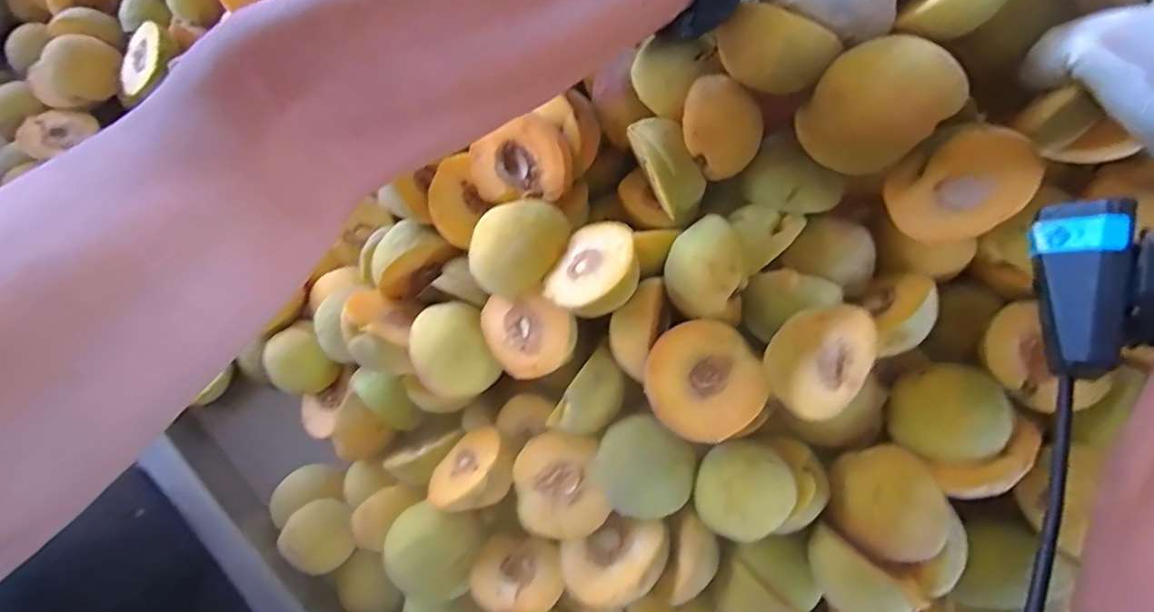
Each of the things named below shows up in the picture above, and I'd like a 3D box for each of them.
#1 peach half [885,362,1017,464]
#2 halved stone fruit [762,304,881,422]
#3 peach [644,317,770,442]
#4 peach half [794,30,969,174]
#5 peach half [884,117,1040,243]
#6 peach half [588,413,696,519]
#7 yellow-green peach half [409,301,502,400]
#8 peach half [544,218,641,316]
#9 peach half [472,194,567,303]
[{"bbox_3d":[0.199,0.060,0.292,0.053,0.028,0.053,-53,52,19],"label":"peach half"},{"bbox_3d":[0.123,0.027,0.278,0.059,0.022,0.057,-46,120,-6],"label":"halved stone fruit"},{"bbox_3d":[0.067,0.042,0.299,0.057,0.033,0.061,0,75,-1],"label":"peach"},{"bbox_3d":[0.140,-0.093,0.259,0.061,0.033,0.052,-37,65,18],"label":"peach half"},{"bbox_3d":[0.190,-0.067,0.278,0.064,0.059,0.031,18,41,-9],"label":"peach half"},{"bbox_3d":[0.038,0.093,0.314,0.055,0.027,0.051,37,77,9],"label":"peach half"},{"bbox_3d":[-0.080,0.030,0.357,0.047,0.038,0.059,-20,76,-6],"label":"yellow-green peach half"},{"bbox_3d":[0.012,-0.018,0.309,0.054,0.026,0.053,-31,44,12],"label":"peach half"},{"bbox_3d":[-0.035,-0.035,0.325,0.048,0.039,0.062,40,78,10],"label":"peach half"}]

